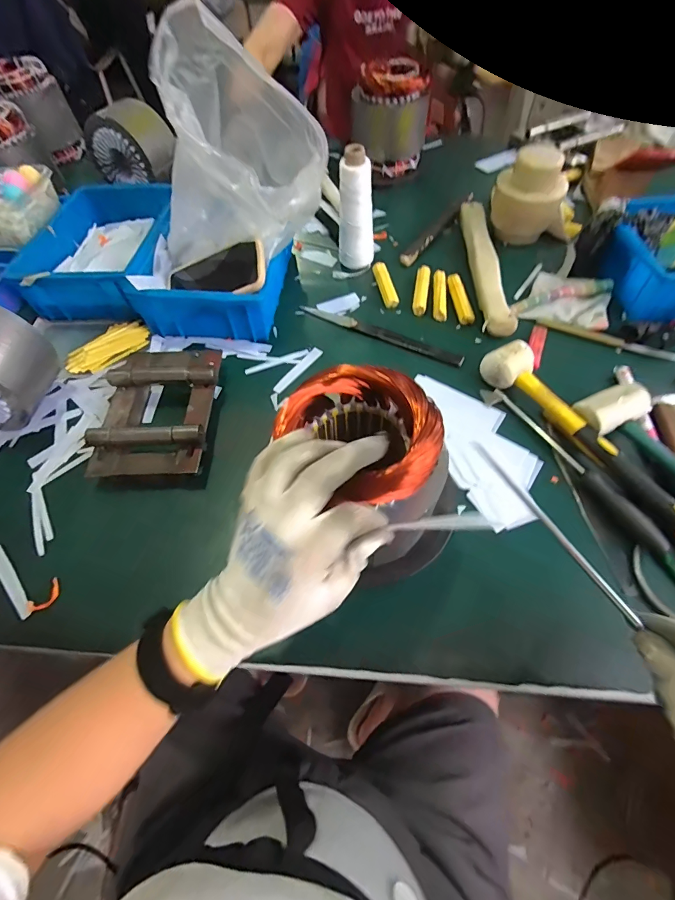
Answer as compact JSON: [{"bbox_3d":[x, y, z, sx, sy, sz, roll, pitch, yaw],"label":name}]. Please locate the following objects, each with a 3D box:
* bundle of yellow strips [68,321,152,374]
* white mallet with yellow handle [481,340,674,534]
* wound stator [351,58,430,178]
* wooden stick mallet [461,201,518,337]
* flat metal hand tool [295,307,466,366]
[{"bbox_3d":[-0.346,-0.157,0.594,0.121,0.011,0.069,-37,65,-18],"label":"bundle of yellow strips"},{"bbox_3d":[0.288,-0.027,0.470,0.053,0.043,0.279,-31,63,-15],"label":"white mallet with yellow handle"},{"bbox_3d":[0.111,-0.680,0.807,0.133,0.152,0.114,-28,62,-14],"label":"wound stator"},{"bbox_3d":[0.246,-0.330,0.665,0.049,0.029,0.361,2,60,3],"label":"wooden stick mallet"},{"bbox_3d":[0.064,-0.180,0.604,0.263,0.008,0.024,25,63,16],"label":"flat metal hand tool"}]

